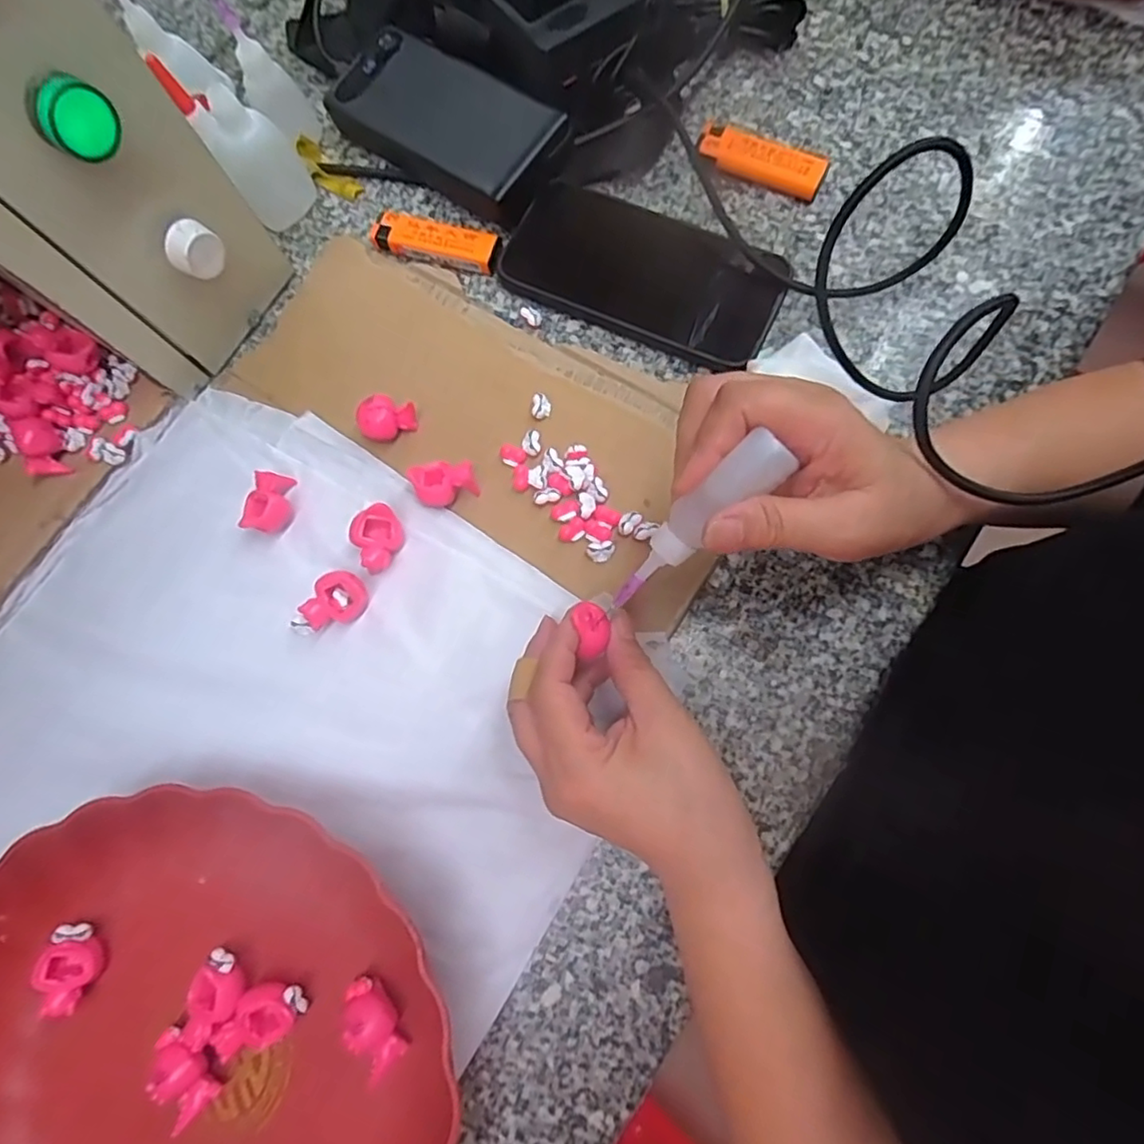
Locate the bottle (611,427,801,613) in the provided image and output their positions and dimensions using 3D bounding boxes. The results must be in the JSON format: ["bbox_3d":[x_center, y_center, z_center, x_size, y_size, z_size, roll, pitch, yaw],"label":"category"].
[{"bbox_3d":[0.047,-0.017,0.248,0.019,0.017,0.090,49,122,10],"label":"bottle"}]

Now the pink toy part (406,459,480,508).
[{"bbox_3d":[-0.069,-0.047,0.335,0.035,0.018,0.025,7,78,6],"label":"pink toy part"}]

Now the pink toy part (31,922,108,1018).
[{"bbox_3d":[-0.233,0.184,0.291,0.020,0.021,0.035,-18,76,0],"label":"pink toy part"}]

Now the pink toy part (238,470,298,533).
[{"bbox_3d":[-0.163,-0.037,0.335,0.020,0.014,0.031,4,77,6],"label":"pink toy part"}]

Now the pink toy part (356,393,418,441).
[{"bbox_3d":[-0.103,-0.084,0.347,0.028,0.019,0.023,11,78,7],"label":"pink toy part"}]

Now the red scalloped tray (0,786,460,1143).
[{"bbox_3d":[-0.177,0.222,0.265,0.232,0.042,0.244,-18,76,0],"label":"red scalloped tray"}]

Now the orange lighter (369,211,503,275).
[{"bbox_3d":[-0.085,-0.205,0.387,0.080,0.016,0.025,14,78,8],"label":"orange lighter"}]

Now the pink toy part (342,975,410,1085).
[{"bbox_3d":[-0.087,0.199,0.275,0.018,0.021,0.036,-36,77,-4],"label":"pink toy part"}]

